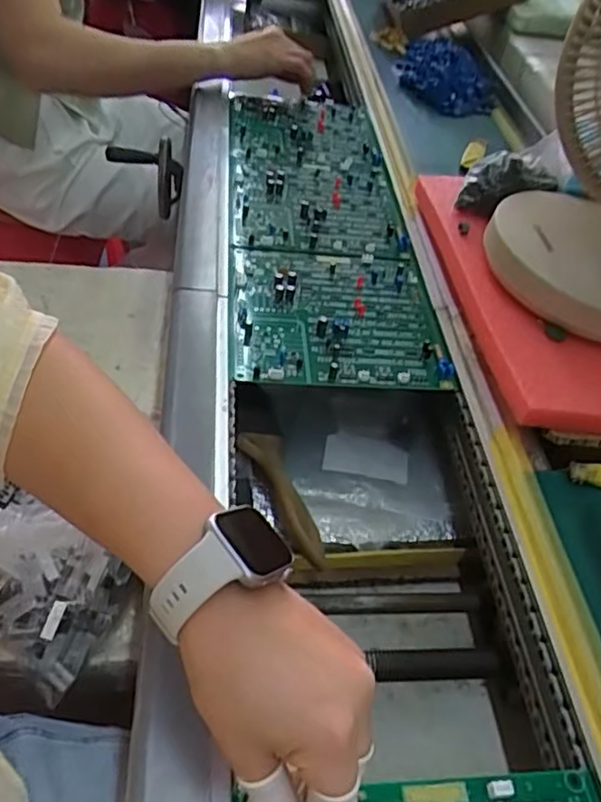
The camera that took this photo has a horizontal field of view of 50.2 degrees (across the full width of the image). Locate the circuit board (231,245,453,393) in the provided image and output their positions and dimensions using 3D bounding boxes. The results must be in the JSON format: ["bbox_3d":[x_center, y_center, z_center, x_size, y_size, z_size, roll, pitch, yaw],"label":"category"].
[{"bbox_3d":[0.028,-0.078,0.569,0.172,0.023,0.166,1,46,-8],"label":"circuit board"}]

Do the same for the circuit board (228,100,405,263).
[{"bbox_3d":[0.008,-0.271,0.731,0.175,0.025,0.322,2,46,-8],"label":"circuit board"}]

